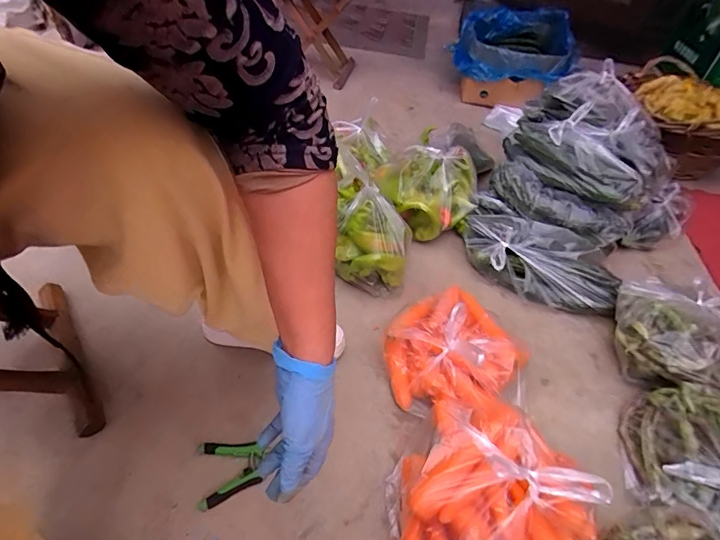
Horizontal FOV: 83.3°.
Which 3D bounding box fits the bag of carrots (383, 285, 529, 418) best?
[{"bbox_3d":[0.157,0.139,0.712,0.238,0.139,0.220,-27,54,-30],"label":"bag of carrots"}]

